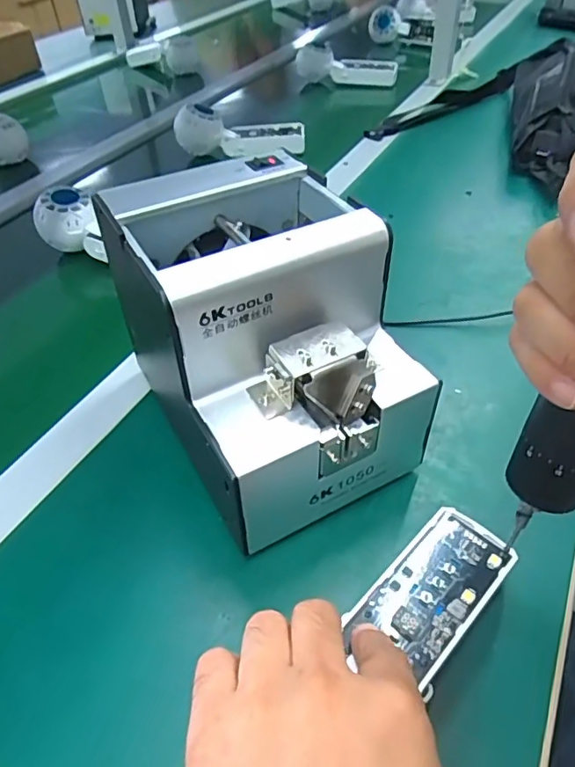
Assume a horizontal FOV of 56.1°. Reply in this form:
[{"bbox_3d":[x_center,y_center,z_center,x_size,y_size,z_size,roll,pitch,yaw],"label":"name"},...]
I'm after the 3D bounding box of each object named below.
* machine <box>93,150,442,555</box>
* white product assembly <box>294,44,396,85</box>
[{"bbox_3d":[-0.013,-0.021,0.323,0.136,0.156,0.177,-22,48,-18],"label":"machine"},{"bbox_3d":[0.097,-0.525,0.898,0.167,0.063,0.035,7,46,11],"label":"white product assembly"}]

